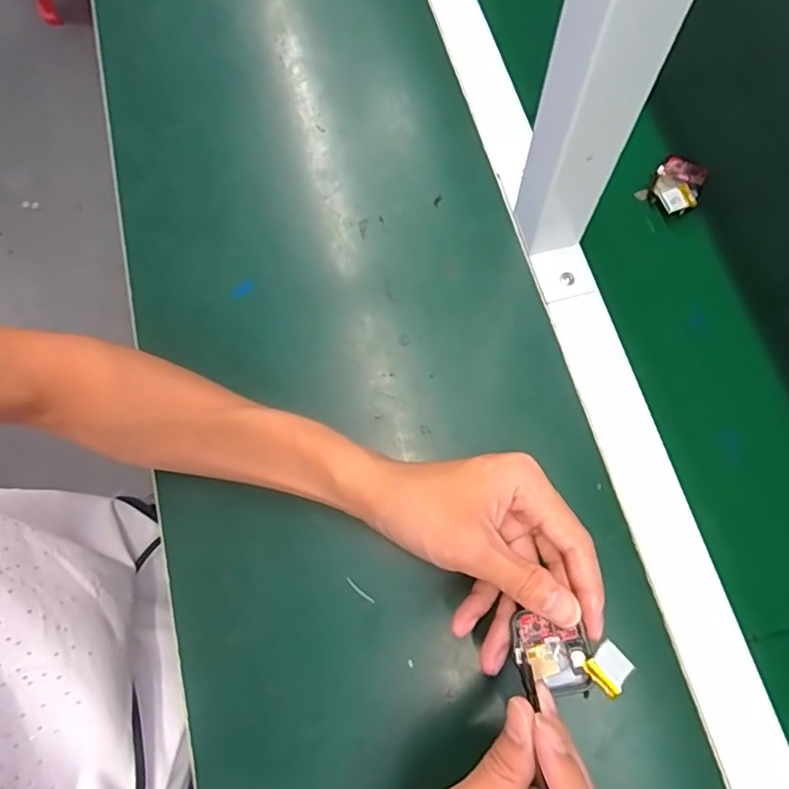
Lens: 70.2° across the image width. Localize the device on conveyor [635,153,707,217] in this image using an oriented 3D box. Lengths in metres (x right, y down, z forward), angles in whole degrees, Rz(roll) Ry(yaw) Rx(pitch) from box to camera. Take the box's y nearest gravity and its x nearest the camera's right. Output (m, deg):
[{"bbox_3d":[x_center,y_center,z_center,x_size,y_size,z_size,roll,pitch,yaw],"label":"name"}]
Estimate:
[{"bbox_3d":[0.214,-0.158,0.425,0.046,0.015,0.038,-44,76,-10],"label":"device on conveyor"}]

